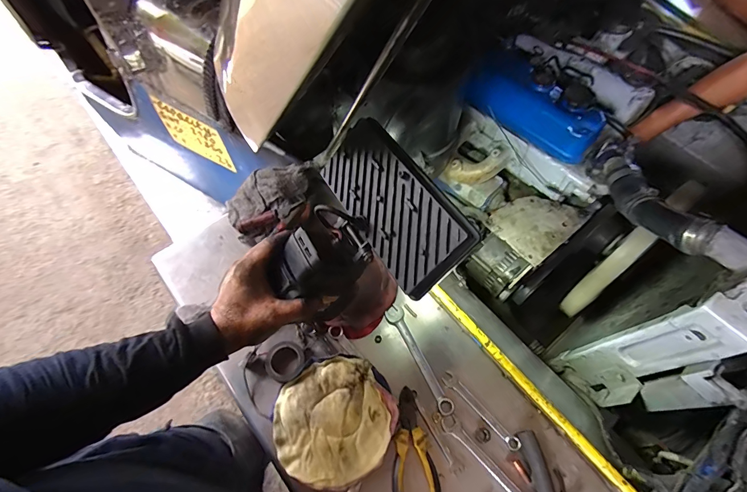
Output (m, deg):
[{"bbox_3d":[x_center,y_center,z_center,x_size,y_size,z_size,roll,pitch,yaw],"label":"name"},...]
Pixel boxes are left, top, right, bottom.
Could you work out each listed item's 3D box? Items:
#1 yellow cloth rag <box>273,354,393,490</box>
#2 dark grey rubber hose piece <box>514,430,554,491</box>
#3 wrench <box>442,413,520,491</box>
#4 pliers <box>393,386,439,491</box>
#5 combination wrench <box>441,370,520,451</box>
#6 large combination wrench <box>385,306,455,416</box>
[{"bbox_3d":[-0.057,0.230,0.483,0.144,0.028,0.144,-21,68,-10],"label":"yellow cloth rag"},{"bbox_3d":[0.208,0.286,0.467,0.026,0.025,0.090,-8,66,-5],"label":"dark grey rubber hose piece"},{"bbox_3d":[0.147,0.279,0.466,0.022,0.014,0.143,-39,72,-17],"label":"wrench"},{"bbox_3d":[0.050,0.266,0.466,0.053,0.018,0.154,-3,65,-2],"label":"pliers"},{"bbox_3d":[0.145,0.222,0.498,0.019,0.007,0.125,-41,73,-18],"label":"combination wrench"},{"bbox_3d":[0.064,0.161,0.530,0.028,0.015,0.165,-22,68,-11],"label":"large combination wrench"}]

